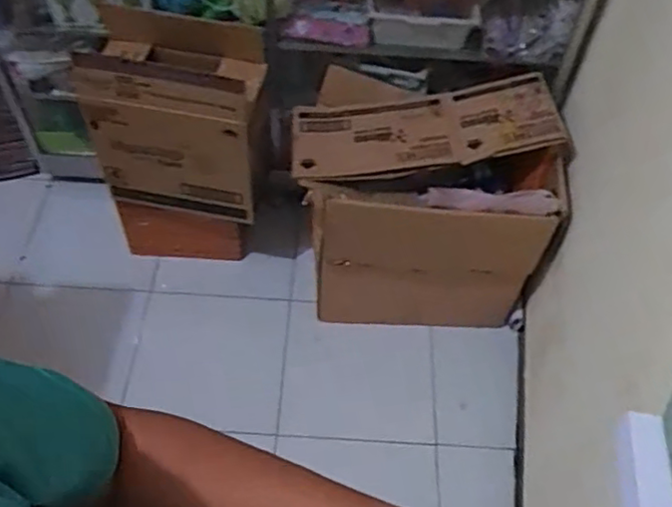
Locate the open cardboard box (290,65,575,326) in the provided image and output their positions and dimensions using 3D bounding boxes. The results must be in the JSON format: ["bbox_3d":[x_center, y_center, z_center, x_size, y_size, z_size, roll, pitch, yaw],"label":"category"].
[{"bbox_3d":[0.216,-0.135,1.729,0.650,0.512,0.434,5,54,0],"label":"open cardboard box"}]

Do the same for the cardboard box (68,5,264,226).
[{"bbox_3d":[-0.362,-0.311,1.529,0.364,0.411,0.233,5,54,-1],"label":"cardboard box"}]

